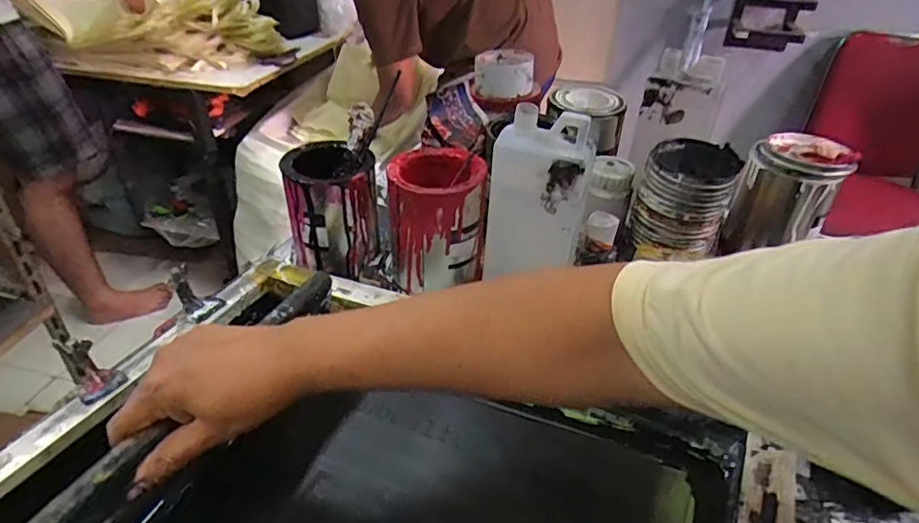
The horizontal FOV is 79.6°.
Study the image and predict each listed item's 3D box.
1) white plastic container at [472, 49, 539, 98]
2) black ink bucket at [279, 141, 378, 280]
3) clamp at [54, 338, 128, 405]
[{"bbox_3d":[0.068,-0.266,0.791,0.093,0.047,0.086,3,37,2],"label":"white plastic container"},{"bbox_3d":[-0.157,-0.065,0.684,0.105,0.141,0.102,1,37,-1],"label":"black ink bucket"},{"bbox_3d":[-0.331,0.097,0.494,0.061,0.027,0.035,45,48,6],"label":"clamp"}]

